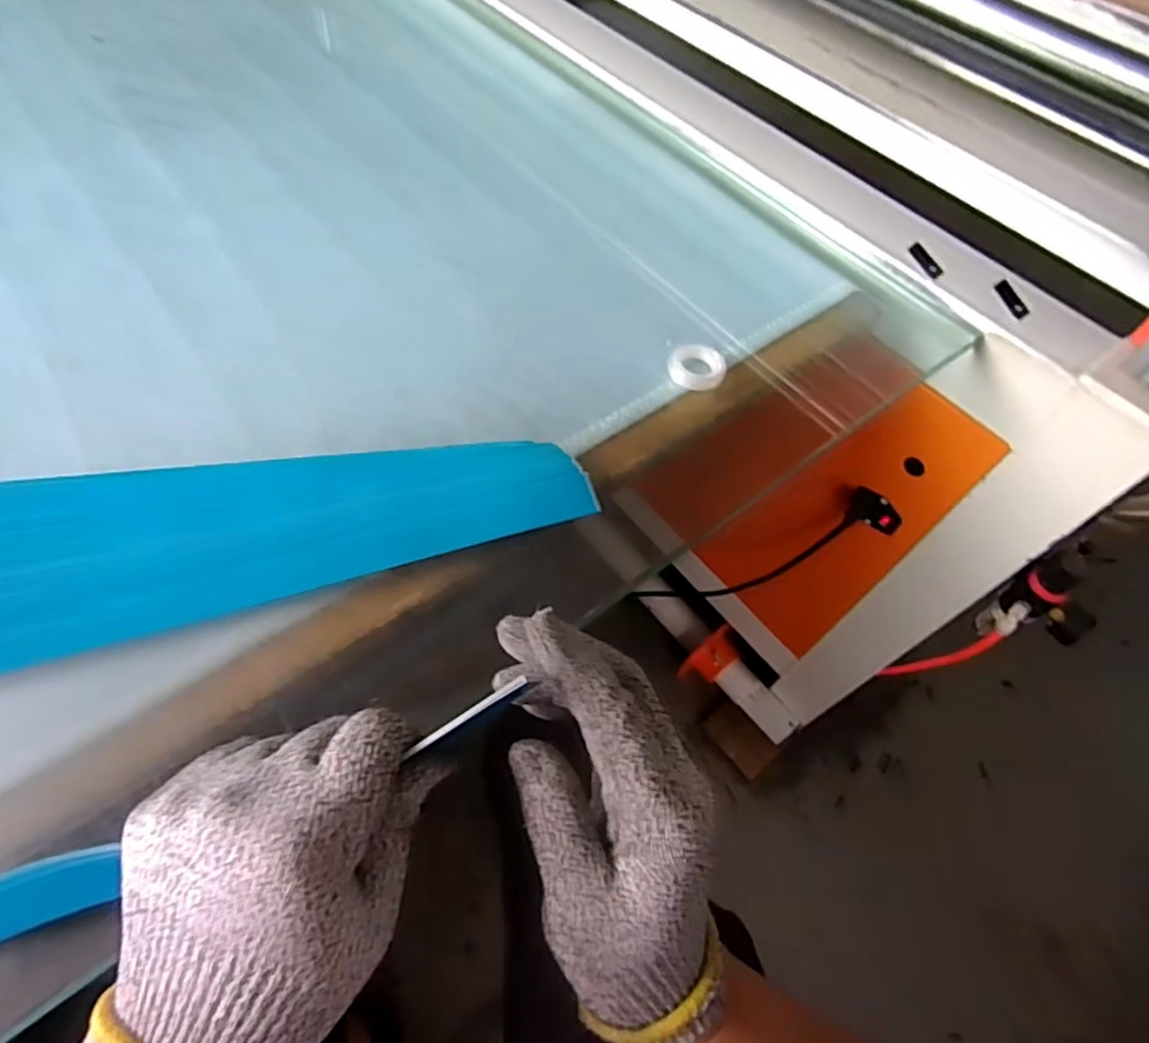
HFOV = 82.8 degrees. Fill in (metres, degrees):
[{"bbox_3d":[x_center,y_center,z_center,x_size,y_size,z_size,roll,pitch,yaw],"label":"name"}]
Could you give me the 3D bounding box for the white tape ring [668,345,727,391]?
[{"bbox_3d":[0.089,-0.113,0.475,0.041,0.009,0.037,5,58,-2],"label":"white tape ring"}]

